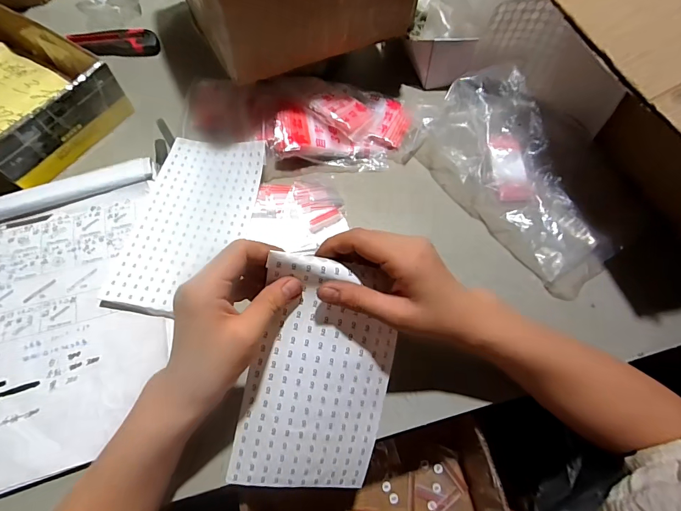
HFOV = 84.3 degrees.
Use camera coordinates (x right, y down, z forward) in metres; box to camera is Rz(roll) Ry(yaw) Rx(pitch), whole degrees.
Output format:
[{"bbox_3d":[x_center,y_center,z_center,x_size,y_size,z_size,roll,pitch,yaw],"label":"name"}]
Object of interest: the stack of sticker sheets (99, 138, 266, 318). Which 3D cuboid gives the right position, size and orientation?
[{"bbox_3d":[-0.168,-0.042,0.429,0.123,0.017,0.224,9,64,3],"label":"stack of sticker sheets"}]

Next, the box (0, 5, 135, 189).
[{"bbox_3d":[-0.435,-0.219,0.485,0.257,0.065,0.183,31,68,13],"label":"box"}]

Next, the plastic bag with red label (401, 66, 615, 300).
[{"bbox_3d":[0.186,-0.108,0.453,0.145,0.058,0.326,-20,66,-10],"label":"plastic bag with red label"}]

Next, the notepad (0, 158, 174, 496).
[{"bbox_3d":[-0.293,0.051,0.387,0.212,0.016,0.313,-15,65,-8],"label":"notepad"}]

